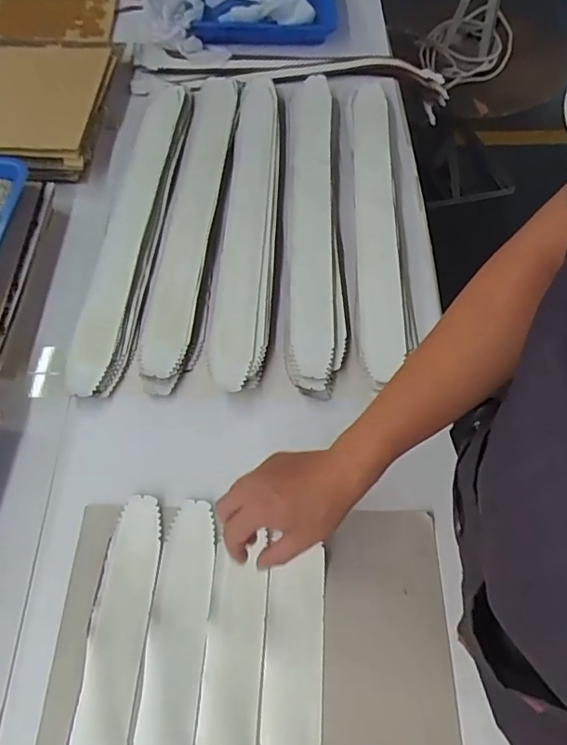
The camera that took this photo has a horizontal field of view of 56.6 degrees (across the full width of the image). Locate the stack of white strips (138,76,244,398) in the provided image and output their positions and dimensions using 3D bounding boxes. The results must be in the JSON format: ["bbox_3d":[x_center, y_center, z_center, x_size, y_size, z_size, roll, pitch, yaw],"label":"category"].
[{"bbox_3d":[-0.123,-0.236,0.752,0.084,0.031,0.590,4,60,0],"label":"stack of white strips"}]

